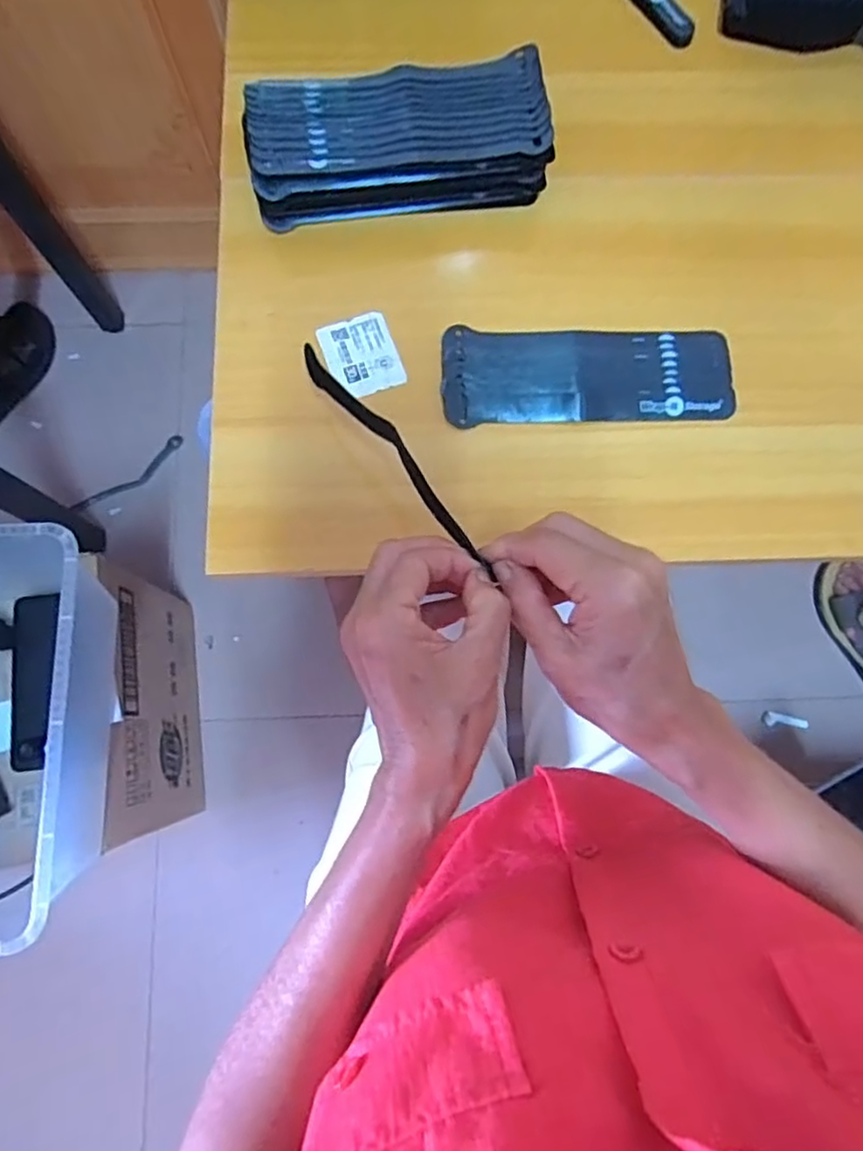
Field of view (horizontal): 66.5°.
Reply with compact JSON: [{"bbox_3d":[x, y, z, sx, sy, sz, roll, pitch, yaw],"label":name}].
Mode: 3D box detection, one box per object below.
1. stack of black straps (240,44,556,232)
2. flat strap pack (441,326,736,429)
[{"bbox_3d":[-0.023,-0.300,0.461,0.202,0.057,0.084,-11,78,-4],"label":"stack of black straps"},{"bbox_3d":[0.109,-0.140,0.458,0.199,0.005,0.068,0,78,-1],"label":"flat strap pack"}]

